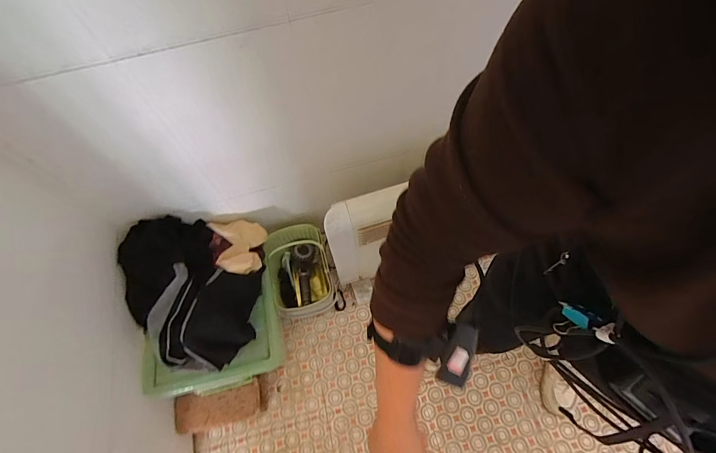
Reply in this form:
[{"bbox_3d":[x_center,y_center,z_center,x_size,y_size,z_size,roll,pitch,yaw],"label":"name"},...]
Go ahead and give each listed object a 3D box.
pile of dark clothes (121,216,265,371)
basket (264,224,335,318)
[{"bbox_3d":[-0.461,0.162,0.923,0.444,0.109,0.316,37,70,20],"label":"pile of dark clothes"},{"bbox_3d":[-0.188,0.157,1.142,0.174,0.221,0.282,-15,64,-6],"label":"basket"}]

